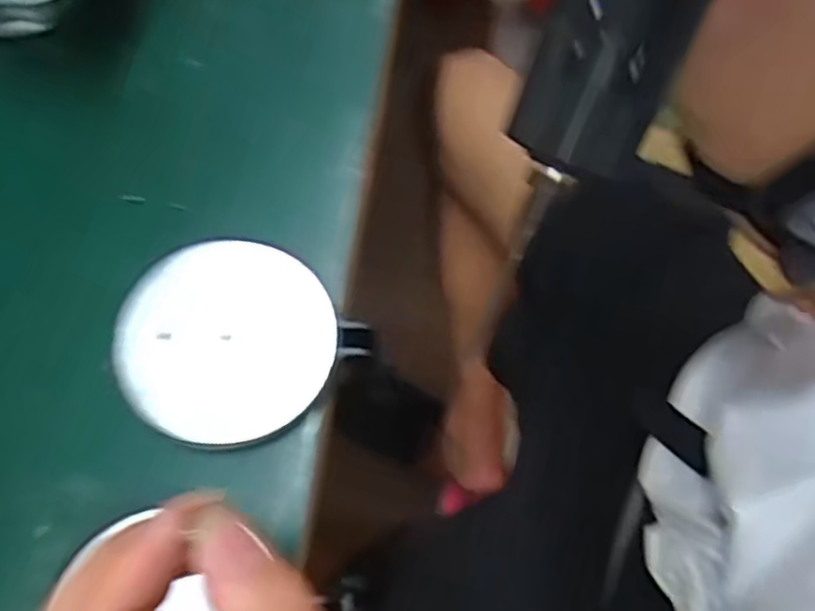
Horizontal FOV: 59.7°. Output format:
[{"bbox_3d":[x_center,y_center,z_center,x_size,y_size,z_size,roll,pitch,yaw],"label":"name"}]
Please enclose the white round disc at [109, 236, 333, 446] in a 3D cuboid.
[{"bbox_3d":[-0.084,0.015,0.326,0.095,0.009,0.094,0,71,0],"label":"white round disc"}]

